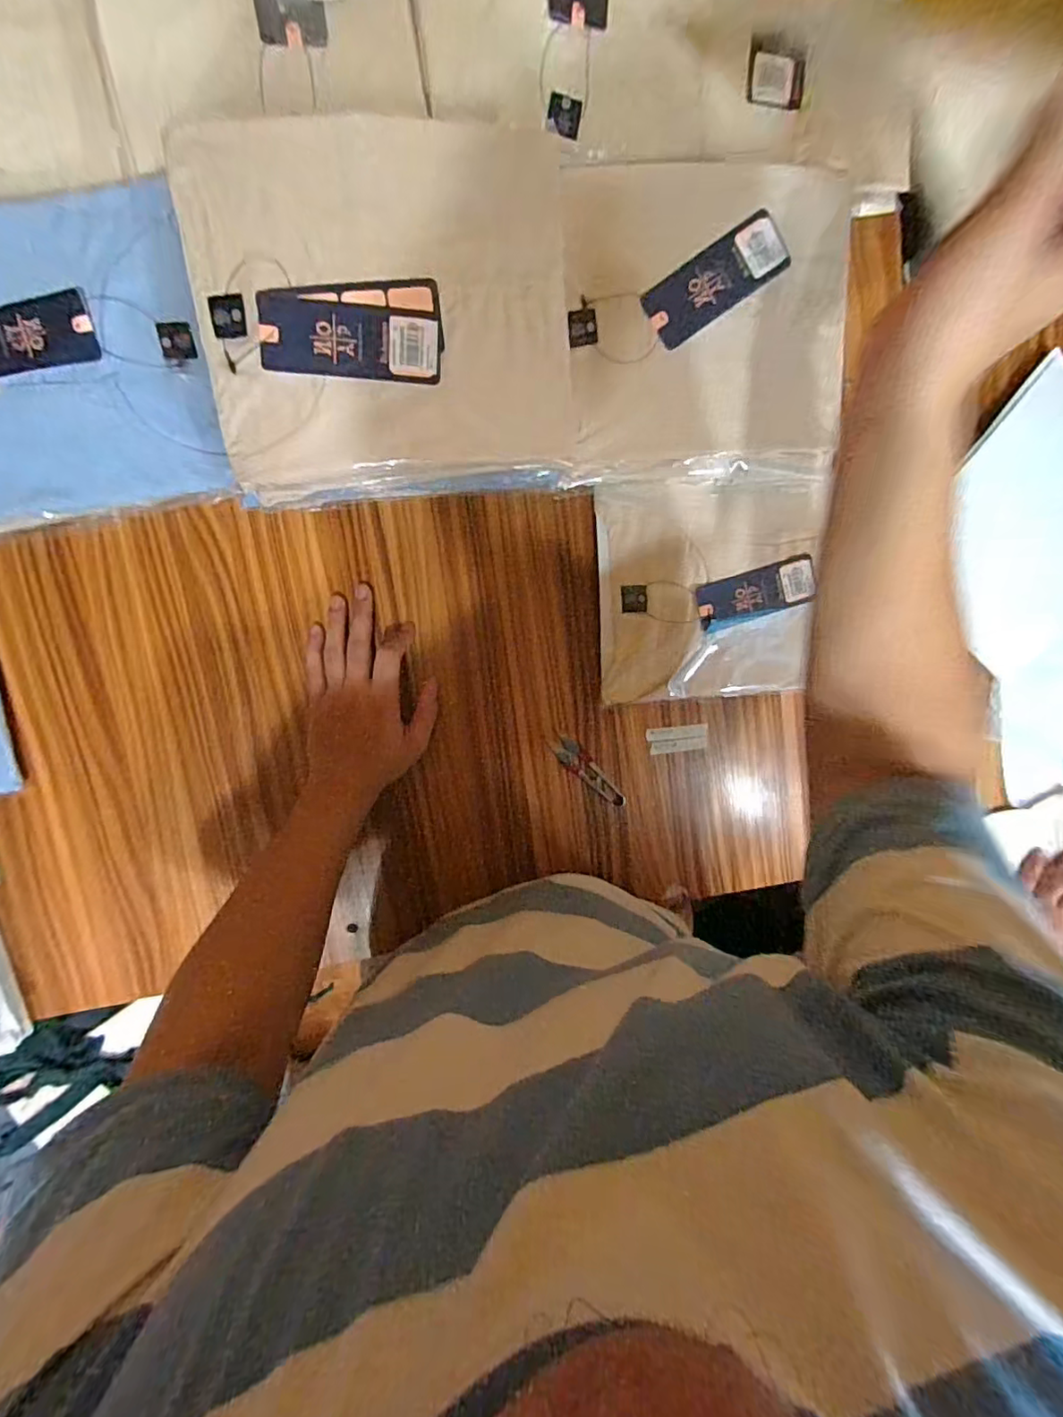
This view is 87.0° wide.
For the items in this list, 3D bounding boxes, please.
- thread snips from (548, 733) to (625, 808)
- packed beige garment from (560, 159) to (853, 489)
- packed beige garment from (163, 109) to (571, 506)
[{"bbox_3d":[0.059,0.067,0.570,0.026,0.004,0.095,-44,99,1],"label":"thread snips"},{"bbox_3d":[0.141,-0.304,0.456,0.228,0.043,0.216,-3,98,-6],"label":"packed beige garment"},{"bbox_3d":[-0.098,-0.272,0.393,0.252,0.060,0.212,-7,98,-5],"label":"packed beige garment"}]

